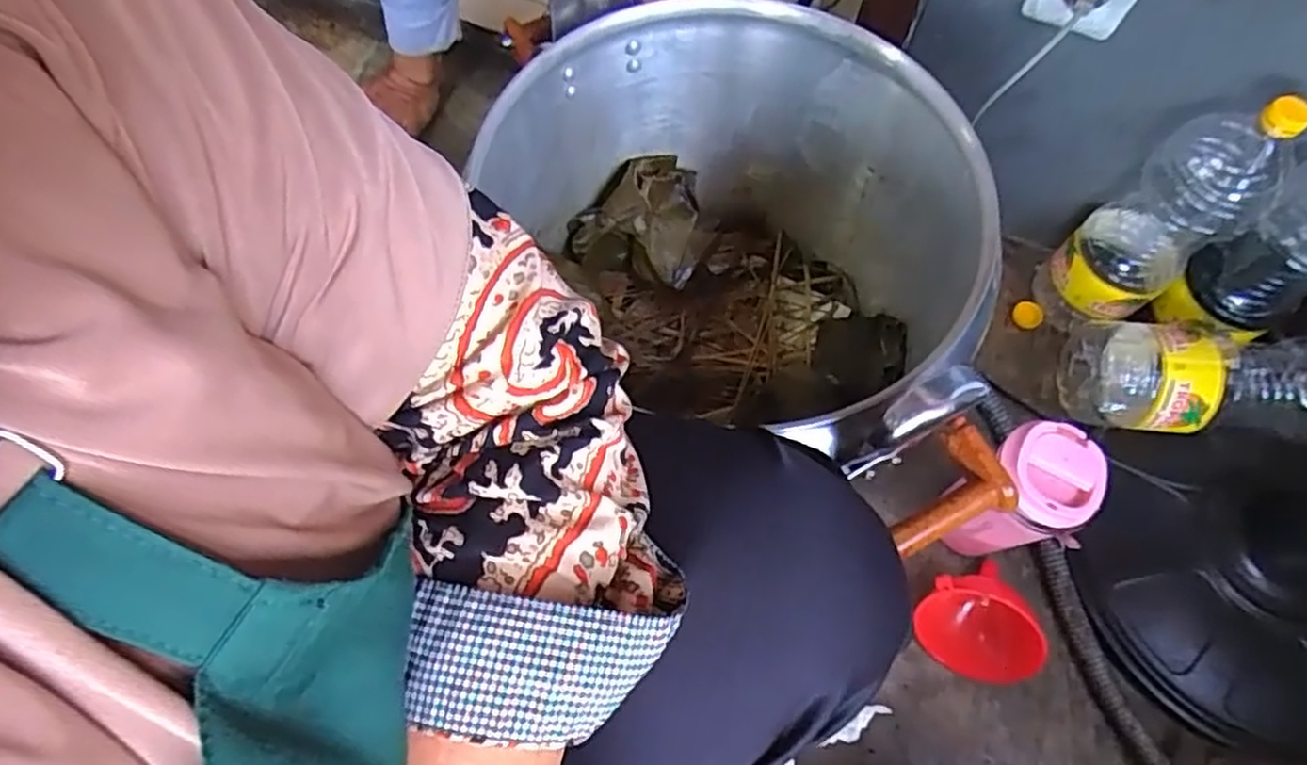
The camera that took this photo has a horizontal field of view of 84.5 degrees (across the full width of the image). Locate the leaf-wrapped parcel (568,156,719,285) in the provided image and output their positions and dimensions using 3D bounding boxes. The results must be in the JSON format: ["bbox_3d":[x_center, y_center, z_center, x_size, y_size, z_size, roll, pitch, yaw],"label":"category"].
[{"bbox_3d":[-0.007,-0.166,0.735,0.128,0.106,0.114,13,67,5],"label":"leaf-wrapped parcel"}]

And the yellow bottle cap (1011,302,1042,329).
[{"bbox_3d":[0.432,-0.078,0.832,0.030,0.013,0.033,0,66,0],"label":"yellow bottle cap"}]

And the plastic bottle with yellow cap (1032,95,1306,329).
[{"bbox_3d":[0.503,-0.161,0.708,0.120,0.304,0.103,-36,71,-15],"label":"plastic bottle with yellow cap"}]

